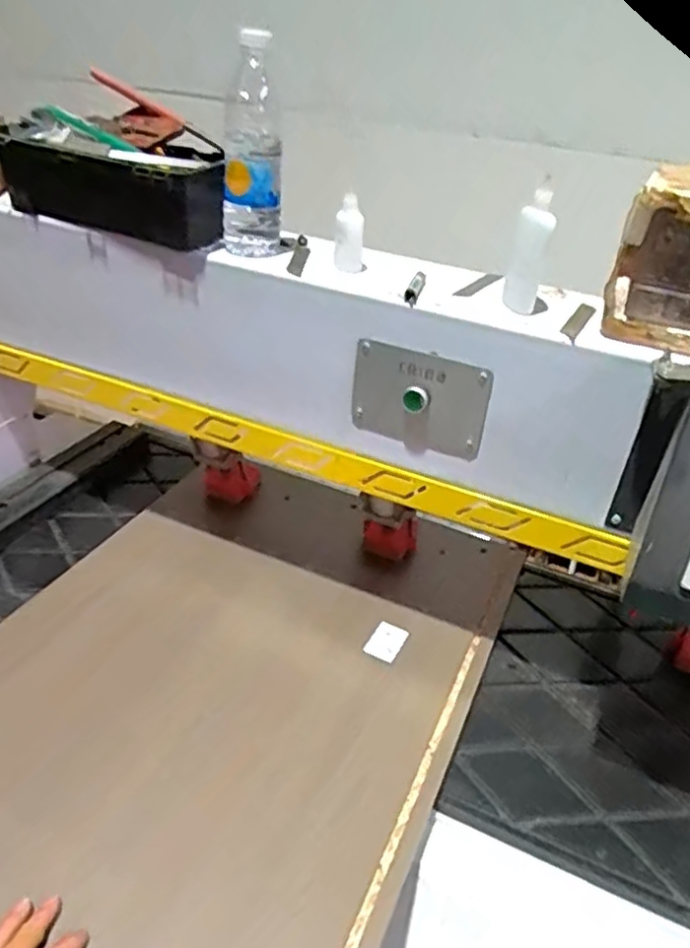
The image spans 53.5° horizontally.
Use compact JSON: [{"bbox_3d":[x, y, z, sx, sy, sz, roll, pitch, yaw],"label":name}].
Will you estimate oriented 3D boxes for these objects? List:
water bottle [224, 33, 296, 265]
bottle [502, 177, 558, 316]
[{"bbox_3d":[-0.093,-0.345,0.734,0.070,0.210,0.065,-3,35,-12],"label":"water bottle"},{"bbox_3d":[0.183,-0.217,0.674,0.029,0.125,0.038,3,34,-3],"label":"bottle"}]

